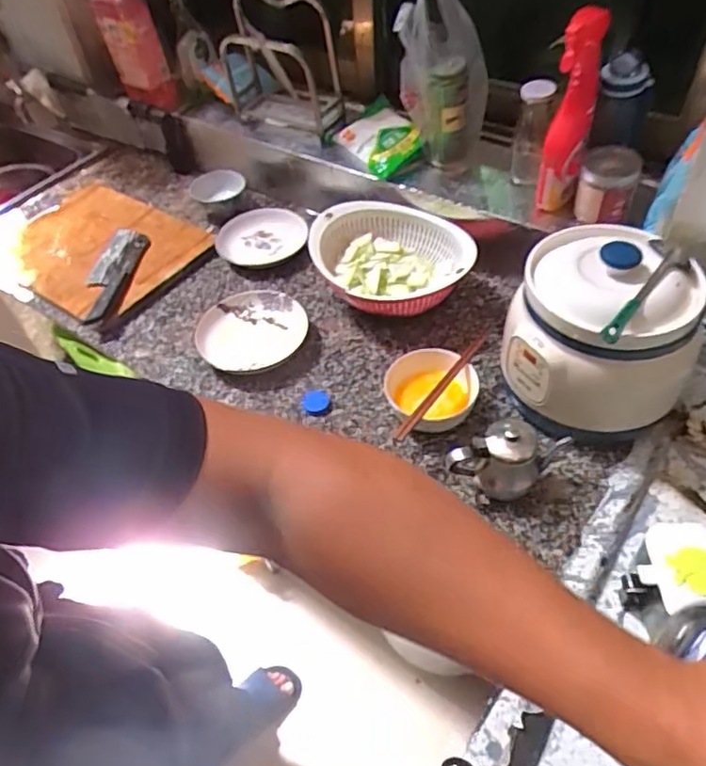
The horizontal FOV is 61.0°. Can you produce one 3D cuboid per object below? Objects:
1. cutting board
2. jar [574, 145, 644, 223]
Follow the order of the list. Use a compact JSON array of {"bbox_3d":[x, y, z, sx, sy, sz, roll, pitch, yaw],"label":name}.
[{"bbox_3d":[-0.489,-0.260,1.140,0.393,0.036,0.281,29,58,26],"label":"cutting board"},{"bbox_3d":[0.375,-0.295,0.886,0.079,0.086,0.077,17,54,18],"label":"jar"}]

